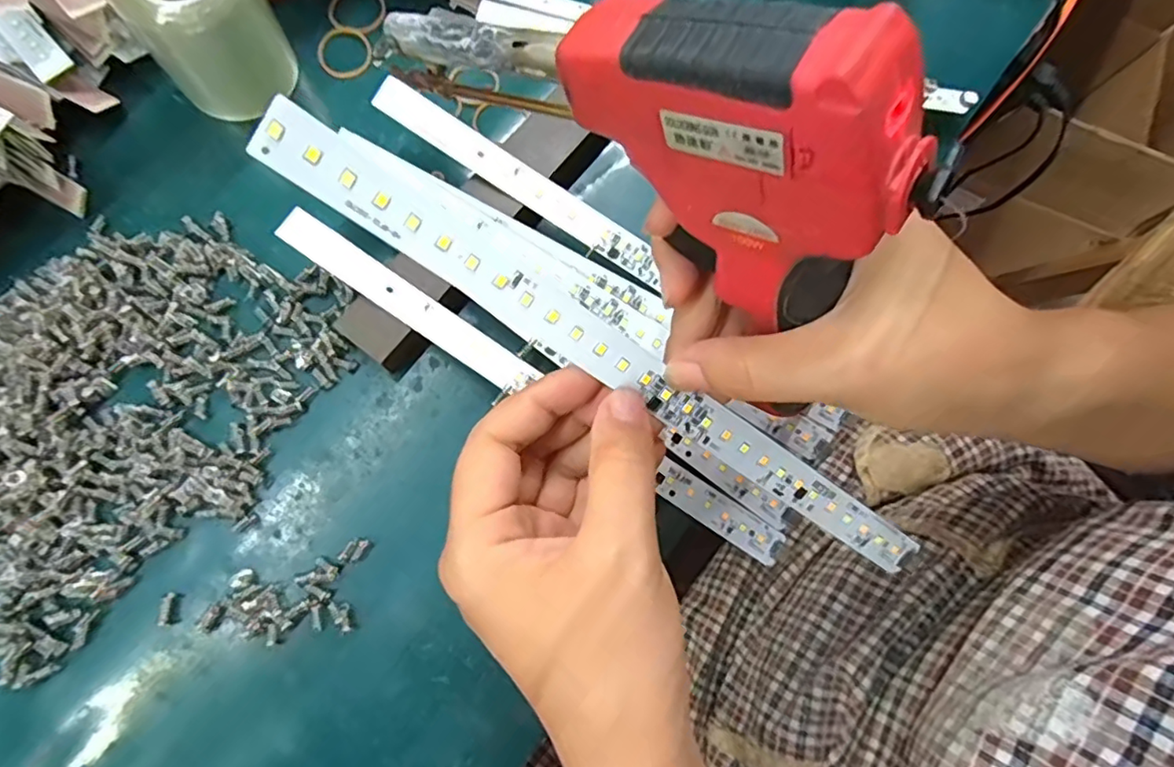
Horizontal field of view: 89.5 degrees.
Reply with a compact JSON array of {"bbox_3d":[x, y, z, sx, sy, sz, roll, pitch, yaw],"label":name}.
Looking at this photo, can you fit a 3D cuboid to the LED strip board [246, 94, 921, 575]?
[{"bbox_3d":[0.025,0.002,0.205,0.275,0.005,0.017,33,96,-21],"label":"LED strip board"}]

